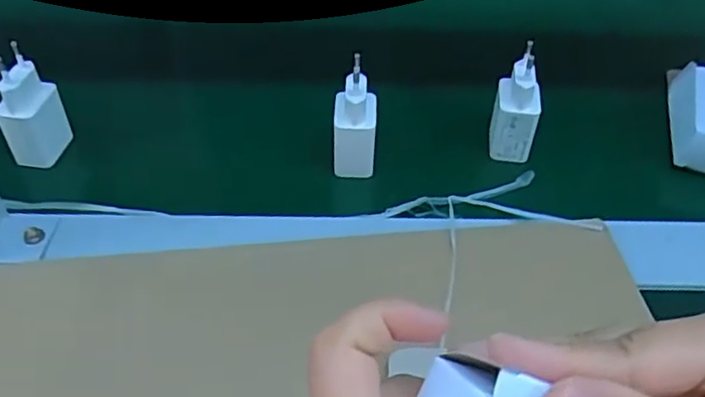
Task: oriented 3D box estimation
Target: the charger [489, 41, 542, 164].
[{"bbox_3d":[0.115,-0.061,0.451,0.033,0.068,0.036,8,48,2],"label":"charger"}]

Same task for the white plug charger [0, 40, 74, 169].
[{"bbox_3d":[-0.215,-0.059,0.435,0.026,0.075,0.038,9,48,2],"label":"white plug charger"}]

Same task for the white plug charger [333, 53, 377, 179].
[{"bbox_3d":[0.002,-0.052,0.435,0.028,0.072,0.033,1,48,-4],"label":"white plug charger"}]

